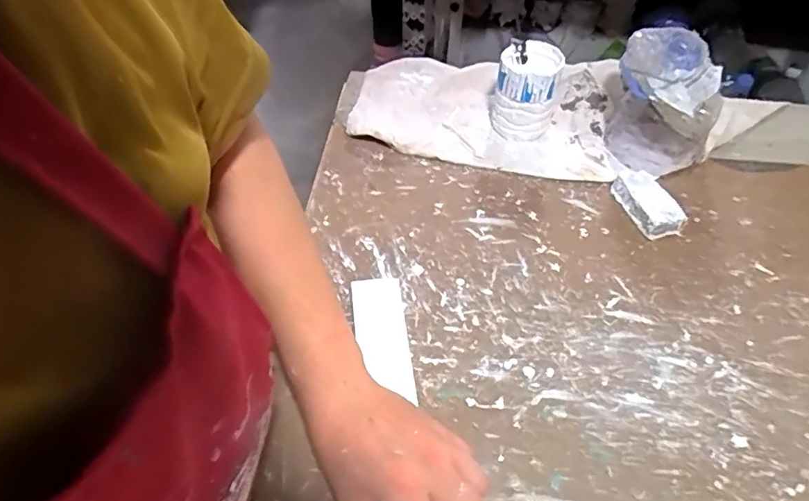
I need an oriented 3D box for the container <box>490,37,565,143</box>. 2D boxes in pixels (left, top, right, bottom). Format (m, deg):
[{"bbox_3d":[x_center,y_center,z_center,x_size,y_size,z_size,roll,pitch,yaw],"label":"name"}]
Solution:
[{"bbox_3d":[0.135,-0.179,0.602,0.071,0.080,0.081,8,51,7],"label":"container"}]

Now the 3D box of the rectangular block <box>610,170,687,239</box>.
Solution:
[{"bbox_3d":[0.237,-0.050,0.535,0.039,0.025,0.083,-11,51,-9],"label":"rectangular block"}]

